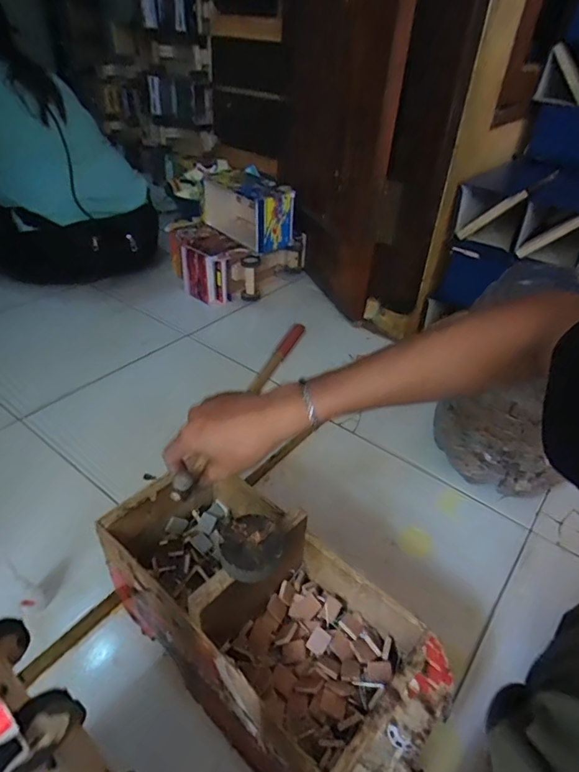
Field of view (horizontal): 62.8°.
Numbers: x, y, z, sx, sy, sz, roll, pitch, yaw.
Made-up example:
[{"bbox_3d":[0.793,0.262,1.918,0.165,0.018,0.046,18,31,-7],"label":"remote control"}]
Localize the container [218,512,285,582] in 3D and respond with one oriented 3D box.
[{"bbox_3d":[-0.036,0.156,0.464,0.061,0.019,0.064,3,38,-2],"label":"container"}]

